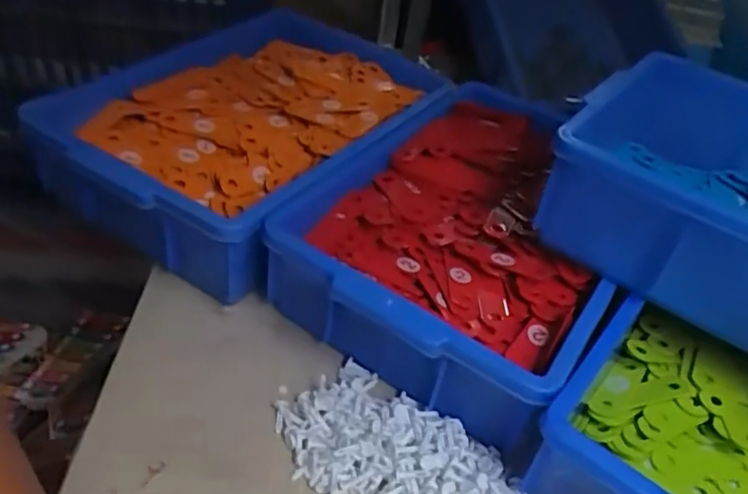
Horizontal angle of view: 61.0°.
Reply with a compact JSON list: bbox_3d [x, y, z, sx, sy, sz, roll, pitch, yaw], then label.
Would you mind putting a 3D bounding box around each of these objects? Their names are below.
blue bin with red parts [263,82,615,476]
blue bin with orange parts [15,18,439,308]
[{"bbox_3d":[0.102,-0.018,0.566,0.246,0.092,0.360,28,46,23],"label":"blue bin with red parts"},{"bbox_3d":[-0.124,-0.118,0.633,0.264,0.113,0.357,25,45,20],"label":"blue bin with orange parts"}]

